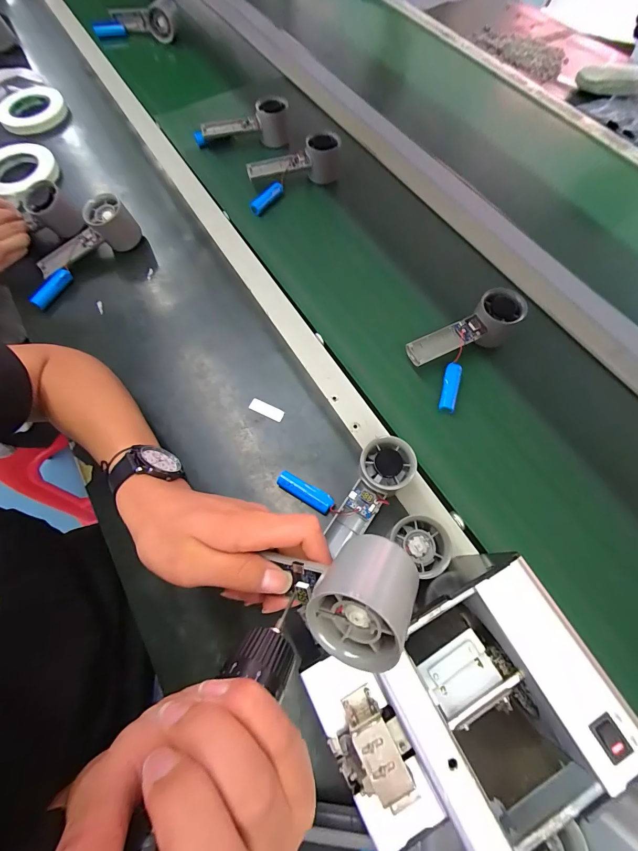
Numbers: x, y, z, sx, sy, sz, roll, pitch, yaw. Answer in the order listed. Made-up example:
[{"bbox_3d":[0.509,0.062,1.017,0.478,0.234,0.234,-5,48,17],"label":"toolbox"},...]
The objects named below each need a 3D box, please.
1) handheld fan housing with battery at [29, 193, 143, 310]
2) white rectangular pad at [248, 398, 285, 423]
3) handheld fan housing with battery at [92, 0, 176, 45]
[{"bbox_3d":[-0.351,-0.255,0.528,0.187,0.062,0.061,-44,73,0],"label":"handheld fan housing with battery"},{"bbox_3d":[-0.066,-0.019,0.450,0.046,0.004,0.016,24,81,9],"label":"white rectangular pad"},{"bbox_3d":[-0.392,-0.863,0.770,0.221,0.065,0.044,13,68,20],"label":"handheld fan housing with battery"}]

